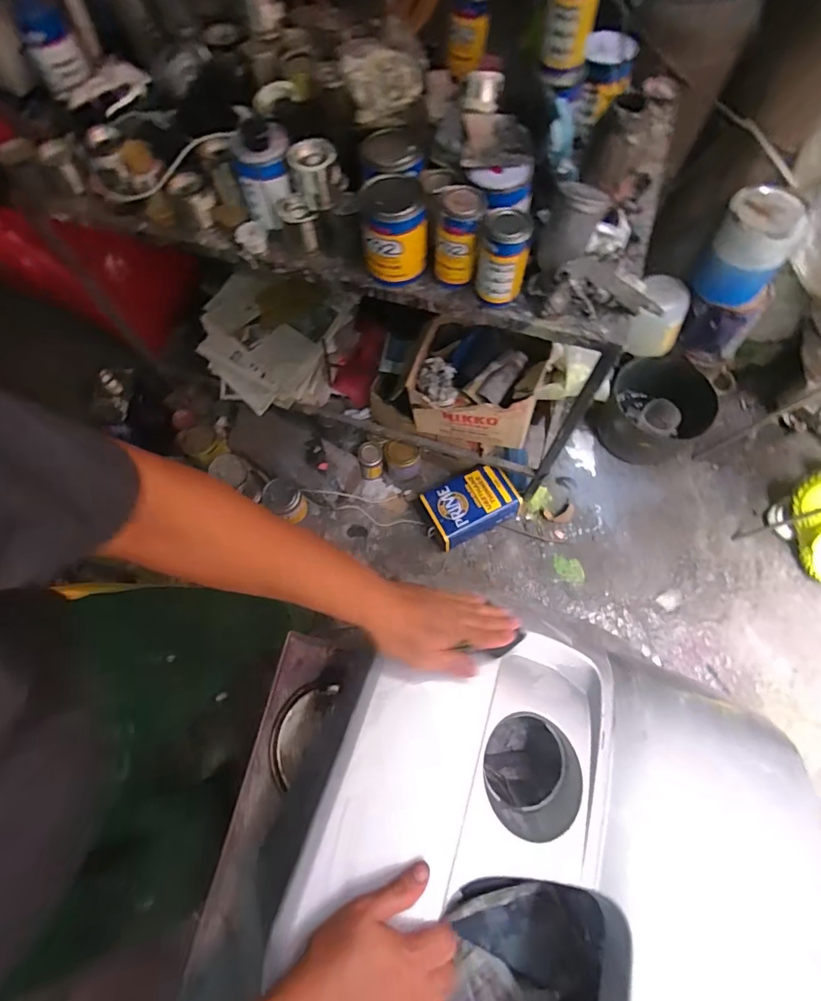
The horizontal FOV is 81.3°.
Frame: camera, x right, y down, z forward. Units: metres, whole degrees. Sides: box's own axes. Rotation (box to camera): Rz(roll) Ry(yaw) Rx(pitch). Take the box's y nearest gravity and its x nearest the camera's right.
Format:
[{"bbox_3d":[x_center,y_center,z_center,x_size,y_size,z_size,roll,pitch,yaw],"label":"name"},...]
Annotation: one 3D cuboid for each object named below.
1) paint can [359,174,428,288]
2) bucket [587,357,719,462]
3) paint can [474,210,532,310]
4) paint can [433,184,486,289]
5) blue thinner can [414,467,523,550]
[{"bbox_3d":[-0.027,-0.443,0.793,0.105,0.125,0.101,0,70,0],"label":"paint can"},{"bbox_3d":[0.717,-0.263,1.427,0.287,0.251,0.270,-1,68,2],"label":"bucket"},{"bbox_3d":[0.144,-0.383,0.766,0.071,0.133,0.075,-1,68,2],"label":"paint can"},{"bbox_3d":[0.077,-0.423,0.776,0.068,0.137,0.064,0,70,0],"label":"paint can"},{"bbox_3d":[0.172,0.013,1.400,0.257,0.119,0.173,-25,69,-7],"label":"blue thinner can"}]

